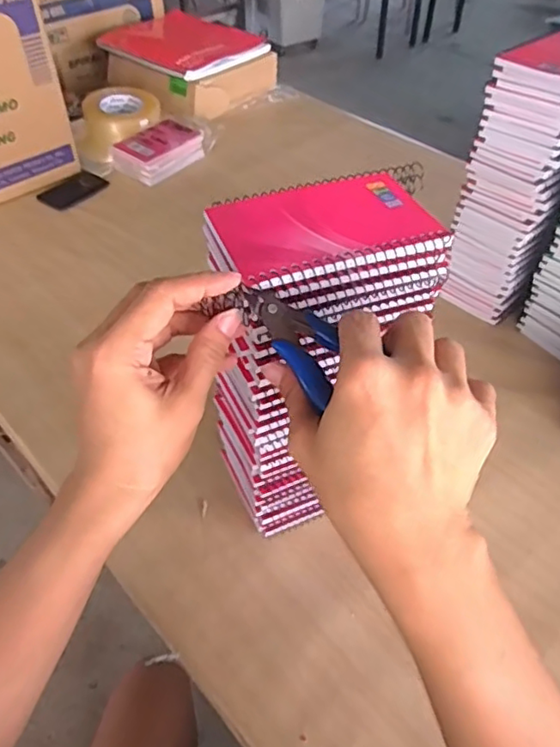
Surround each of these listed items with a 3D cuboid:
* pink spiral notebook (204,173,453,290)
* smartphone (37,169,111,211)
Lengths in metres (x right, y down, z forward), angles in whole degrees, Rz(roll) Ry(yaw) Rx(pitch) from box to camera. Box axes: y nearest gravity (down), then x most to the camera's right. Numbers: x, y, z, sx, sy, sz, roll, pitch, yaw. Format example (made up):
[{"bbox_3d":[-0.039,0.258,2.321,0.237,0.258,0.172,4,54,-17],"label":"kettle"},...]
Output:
[{"bbox_3d":[0.025,-0.095,0.366,0.139,0.007,0.092,-15,49,-15],"label":"pink spiral notebook"},{"bbox_3d":[-0.332,-0.298,0.955,0.066,0.013,0.120,23,50,20],"label":"smartphone"}]

